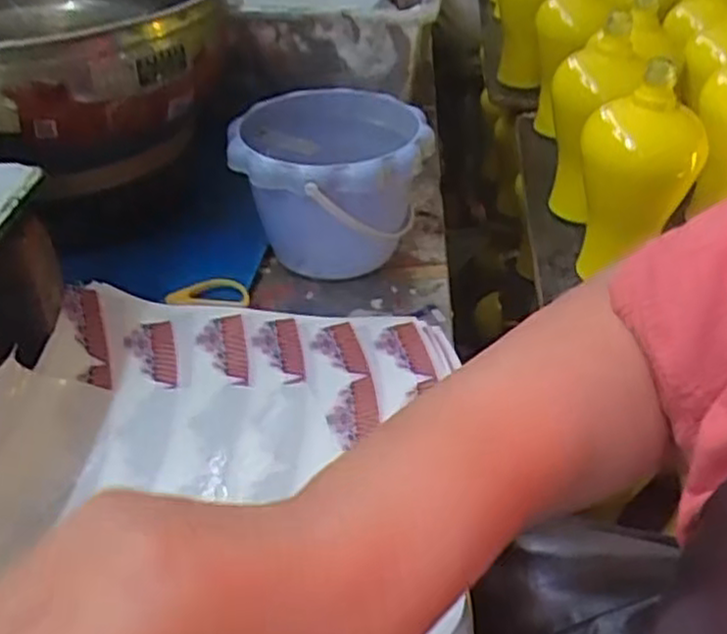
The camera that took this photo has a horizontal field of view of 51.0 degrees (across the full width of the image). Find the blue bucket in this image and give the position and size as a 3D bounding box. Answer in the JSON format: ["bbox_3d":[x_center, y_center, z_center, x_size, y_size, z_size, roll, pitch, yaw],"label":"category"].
[{"bbox_3d":[-0.024,-0.099,0.623,0.146,0.124,0.153,1,37,-1],"label":"blue bucket"}]

